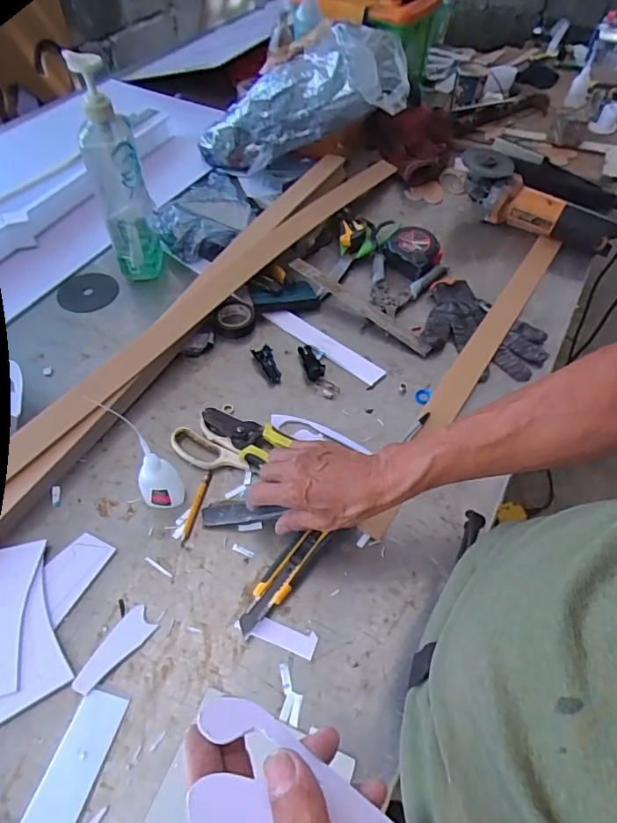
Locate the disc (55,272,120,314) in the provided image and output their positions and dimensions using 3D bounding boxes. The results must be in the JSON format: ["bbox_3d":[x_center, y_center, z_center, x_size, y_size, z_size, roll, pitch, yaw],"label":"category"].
[{"bbox_3d":[-0.337,-0.182,0.762,0.086,0.008,0.086,1,53,-1],"label":"disc"}]

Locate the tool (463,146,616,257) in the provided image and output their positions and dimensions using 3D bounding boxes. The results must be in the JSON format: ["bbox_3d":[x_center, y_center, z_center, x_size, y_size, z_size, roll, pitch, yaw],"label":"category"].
[{"bbox_3d":[0.396,-0.358,0.873,0.301,0.081,0.088,31,57,4],"label":"tool"}]

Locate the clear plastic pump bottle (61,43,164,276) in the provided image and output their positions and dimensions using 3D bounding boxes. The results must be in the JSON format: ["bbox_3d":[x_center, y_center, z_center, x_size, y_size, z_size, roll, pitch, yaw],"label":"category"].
[{"bbox_3d":[-0.260,-0.313,0.680,0.067,0.286,0.087,-16,55,-13],"label":"clear plastic pump bottle"}]

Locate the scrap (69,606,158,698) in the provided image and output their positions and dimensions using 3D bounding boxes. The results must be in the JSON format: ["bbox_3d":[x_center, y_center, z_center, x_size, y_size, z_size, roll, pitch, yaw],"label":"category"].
[{"bbox_3d":[-0.178,0.218,0.455,0.031,0.005,0.080,32,58,21],"label":"scrap"}]

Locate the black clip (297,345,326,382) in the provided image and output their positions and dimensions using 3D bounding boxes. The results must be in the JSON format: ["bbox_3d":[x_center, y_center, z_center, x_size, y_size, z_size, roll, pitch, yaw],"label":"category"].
[{"bbox_3d":[0.005,-0.069,0.676,0.027,0.012,0.064,-12,54,-10],"label":"black clip"}]

